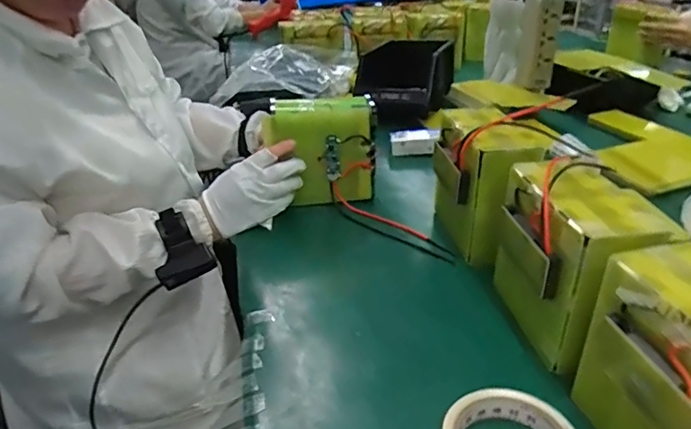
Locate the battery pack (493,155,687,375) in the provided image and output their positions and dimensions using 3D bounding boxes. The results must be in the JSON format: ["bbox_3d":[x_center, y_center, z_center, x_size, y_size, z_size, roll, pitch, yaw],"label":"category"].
[{"bbox_3d":[0.204,0.047,0.480,0.091,0.155,0.153,-2,29,0],"label":"battery pack"}]

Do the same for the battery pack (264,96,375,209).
[{"bbox_3d":[-0.030,-0.088,0.735,0.146,0.144,0.054,-4,29,-4],"label":"battery pack"}]

